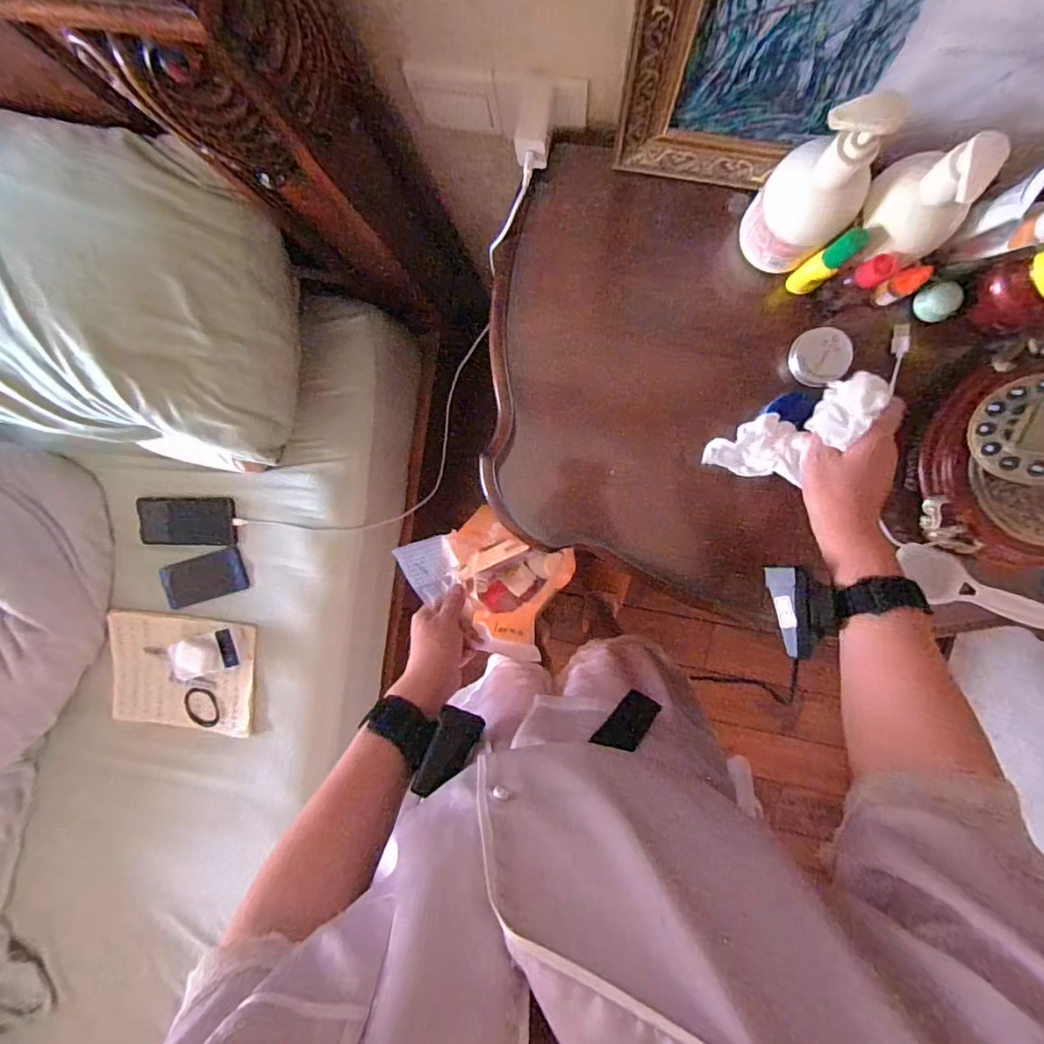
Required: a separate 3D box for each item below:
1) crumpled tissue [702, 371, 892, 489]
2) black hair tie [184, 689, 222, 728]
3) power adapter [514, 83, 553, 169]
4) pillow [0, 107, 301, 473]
[{"bbox_3d":[0.242,-0.074,0.447,0.144,0.045,0.061,-27,93,34],"label":"crumpled tissue"},{"bbox_3d":[-0.520,0.301,0.822,0.063,0.010,0.068,1,97,8],"label":"black hair tie"},{"bbox_3d":[0.011,-0.364,0.466,0.030,0.034,0.054,6,96,5],"label":"power adapter"},{"bbox_3d":[-0.587,-0.241,0.590,0.611,0.242,0.306,7,96,4],"label":"pillow"}]

